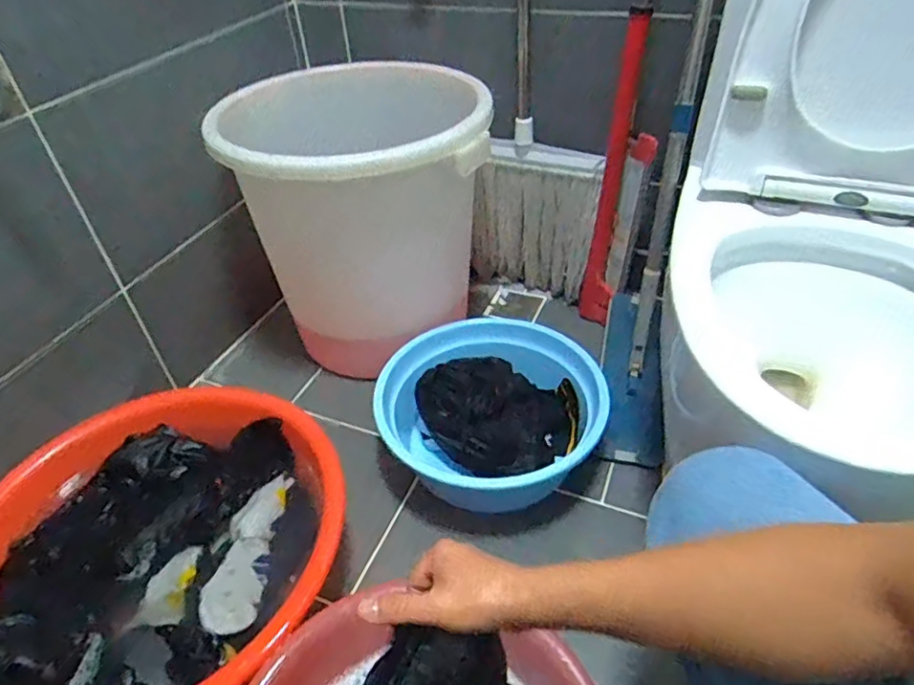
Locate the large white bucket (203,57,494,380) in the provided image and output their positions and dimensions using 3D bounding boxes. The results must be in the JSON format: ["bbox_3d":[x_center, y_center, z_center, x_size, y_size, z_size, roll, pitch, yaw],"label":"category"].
[{"bbox_3d":[-0.154,-0.233,1.146,0.419,0.456,0.452,-2,41,2],"label":"large white bucket"}]

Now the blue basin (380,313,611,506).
[{"bbox_3d":[0.057,0.120,0.995,0.368,0.129,0.344,-25,46,-22],"label":"blue basin"}]

